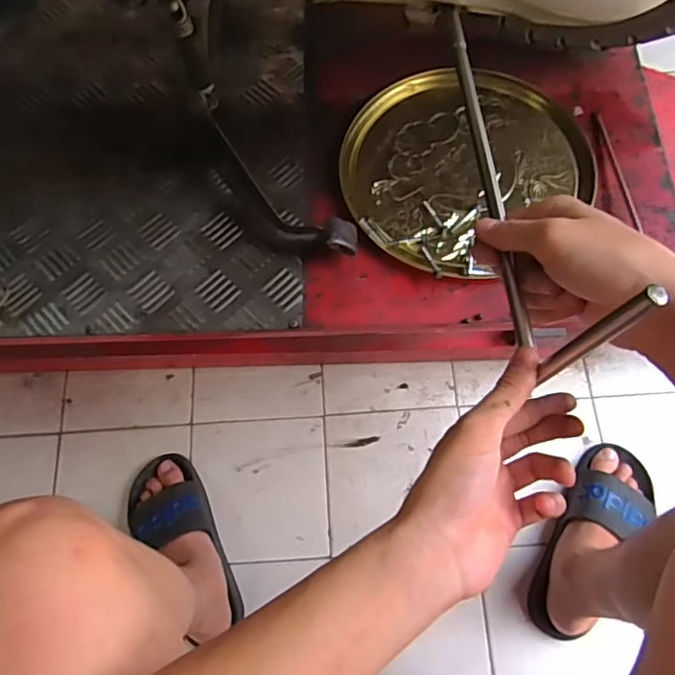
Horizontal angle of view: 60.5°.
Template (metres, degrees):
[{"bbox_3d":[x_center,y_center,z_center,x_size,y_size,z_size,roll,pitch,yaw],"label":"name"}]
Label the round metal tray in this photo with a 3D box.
[{"bbox_3d":[0.128,-0.191,0.618,0.259,0.016,0.233,-39,72,-11],"label":"round metal tray"}]

